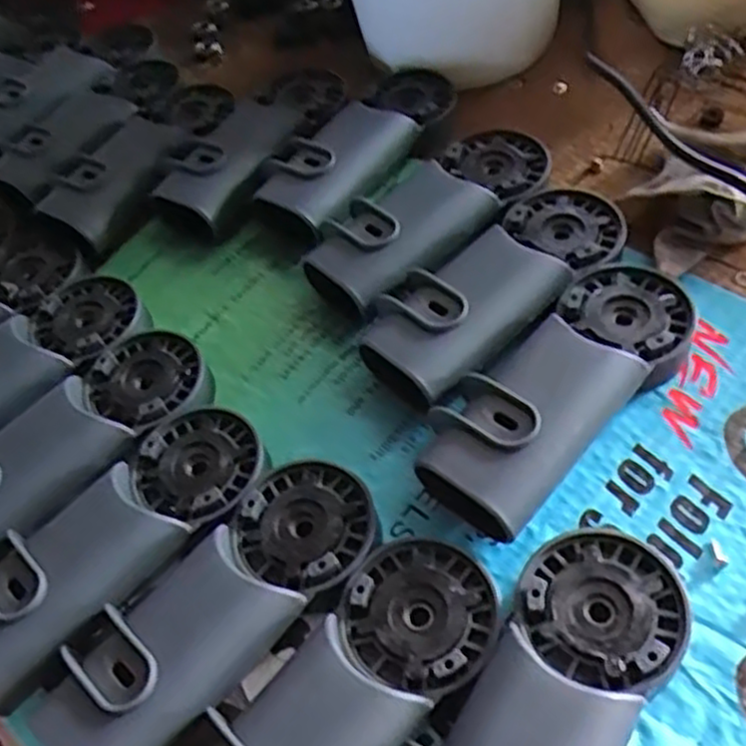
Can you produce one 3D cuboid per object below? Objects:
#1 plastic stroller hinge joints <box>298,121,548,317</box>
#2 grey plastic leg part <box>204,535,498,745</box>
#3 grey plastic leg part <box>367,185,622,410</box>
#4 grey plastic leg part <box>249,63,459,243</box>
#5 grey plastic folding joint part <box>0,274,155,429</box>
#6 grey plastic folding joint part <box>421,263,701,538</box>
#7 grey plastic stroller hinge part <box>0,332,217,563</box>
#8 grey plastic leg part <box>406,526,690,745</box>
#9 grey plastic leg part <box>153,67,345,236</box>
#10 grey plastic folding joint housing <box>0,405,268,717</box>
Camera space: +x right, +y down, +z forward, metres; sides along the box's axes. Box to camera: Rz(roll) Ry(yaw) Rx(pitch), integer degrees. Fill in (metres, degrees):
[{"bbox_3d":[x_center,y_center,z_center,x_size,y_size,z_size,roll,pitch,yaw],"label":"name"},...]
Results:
[{"bbox_3d":[0.035,-0.095,0.438,0.161,0.042,0.070,-41,57,-16],"label":"plastic stroller hinge joints"},{"bbox_3d":[-0.016,0.130,0.295,0.064,0.039,0.162,34,69,30],"label":"grey plastic leg part"},{"bbox_3d":[0.066,-0.050,0.403,0.162,0.040,0.070,-40,57,-15],"label":"grey plastic leg part"},{"bbox_3d":[-0.007,-0.145,0.484,0.061,0.030,0.157,24,65,26],"label":"grey plastic leg part"},{"bbox_3d":[-0.204,0.001,0.429,0.080,0.045,0.161,29,66,28],"label":"grey plastic folding joint part"},{"bbox_3d":[0.089,0.003,0.363,0.163,0.043,0.066,-43,58,-17],"label":"grey plastic folding joint part"},{"bbox_3d":[-0.158,0.036,0.392,0.074,0.038,0.162,34,69,30],"label":"grey plastic stroller hinge part"},{"bbox_3d":[0.063,0.130,0.281,0.068,0.042,0.161,27,65,27],"label":"grey plastic leg part"},{"bbox_3d":[-0.073,-0.158,0.513,0.069,0.038,0.166,22,63,25],"label":"grey plastic leg part"},{"bbox_3d":[-0.119,0.079,0.354,0.064,0.034,0.160,33,69,29],"label":"grey plastic folding joint housing"}]

